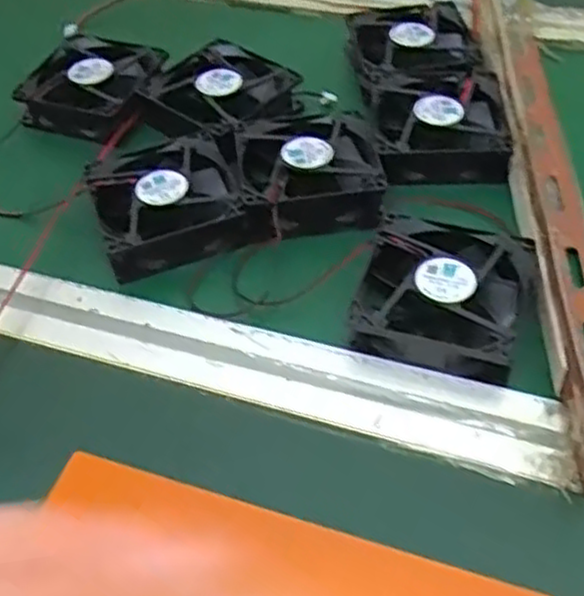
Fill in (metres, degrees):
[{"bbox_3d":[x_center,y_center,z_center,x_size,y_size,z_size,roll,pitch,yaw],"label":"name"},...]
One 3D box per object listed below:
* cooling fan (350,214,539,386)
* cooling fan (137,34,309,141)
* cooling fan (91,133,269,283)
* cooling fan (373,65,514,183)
[{"bbox_3d":[0.077,-0.003,0.380,0.079,0.022,0.081,12,52,15],"label":"cooling fan"},{"bbox_3d":[-0.045,-0.128,0.497,0.085,0.032,0.083,36,61,30],"label":"cooling fan"},{"bbox_3d":[-0.069,-0.057,0.437,0.086,0.025,0.083,-19,51,-10],"label":"cooling fan"},{"bbox_3d":[0.092,-0.108,0.464,0.079,0.023,0.087,2,50,7],"label":"cooling fan"}]

